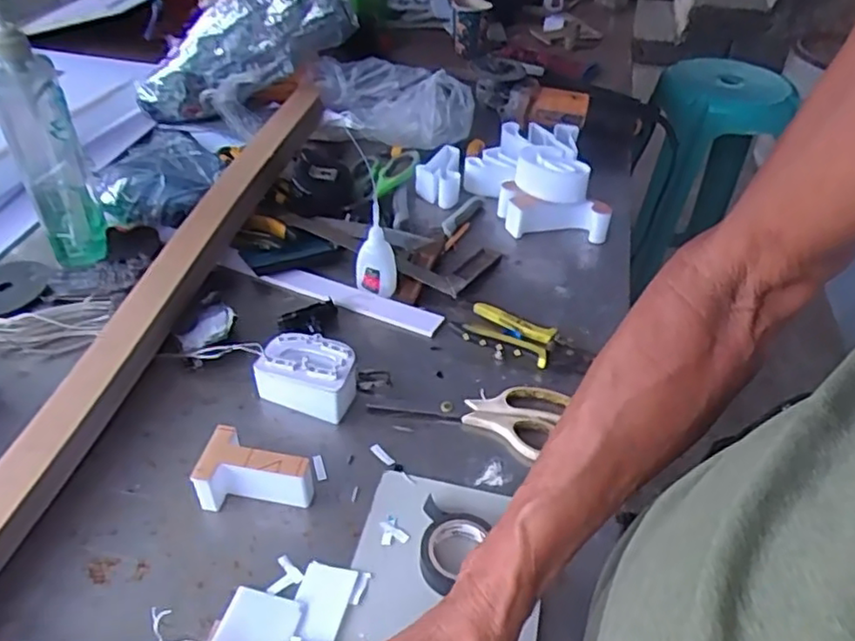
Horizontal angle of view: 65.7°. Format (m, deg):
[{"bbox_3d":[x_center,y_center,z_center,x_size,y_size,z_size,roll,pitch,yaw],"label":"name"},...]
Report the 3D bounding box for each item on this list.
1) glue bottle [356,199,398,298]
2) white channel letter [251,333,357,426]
[{"bbox_3d":[-0.054,-0.076,0.699,0.043,0.104,0.033,0,41,-5],"label":"glue bottle"},{"bbox_3d":[-0.105,0.049,0.602,0.085,0.049,0.052,17,43,15],"label":"white channel letter"}]

